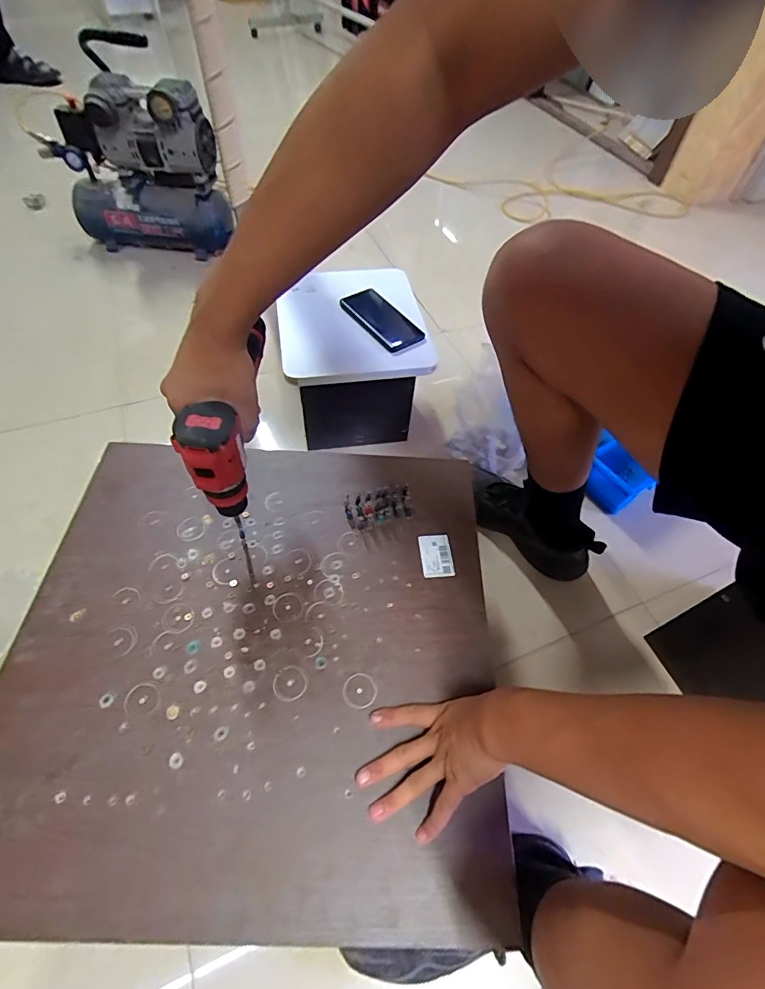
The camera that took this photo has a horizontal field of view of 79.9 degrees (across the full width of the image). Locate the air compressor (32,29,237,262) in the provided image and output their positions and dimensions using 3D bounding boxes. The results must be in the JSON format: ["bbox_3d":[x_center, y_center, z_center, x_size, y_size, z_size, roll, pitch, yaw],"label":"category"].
[{"bbox_3d":[-0.618,-0.840,1.132,0.392,0.435,0.170,-13,57,-12],"label":"air compressor"}]

